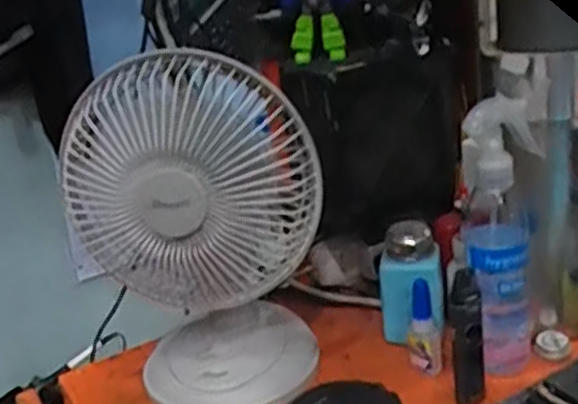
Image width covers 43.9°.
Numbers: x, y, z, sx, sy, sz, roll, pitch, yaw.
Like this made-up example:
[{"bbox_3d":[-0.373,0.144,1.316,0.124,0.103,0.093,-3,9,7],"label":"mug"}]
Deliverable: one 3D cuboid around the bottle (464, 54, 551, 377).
[{"bbox_3d":[0.167,0.014,0.554,0.058,0.219,0.081,-2,21,22],"label":"bottle"}]

